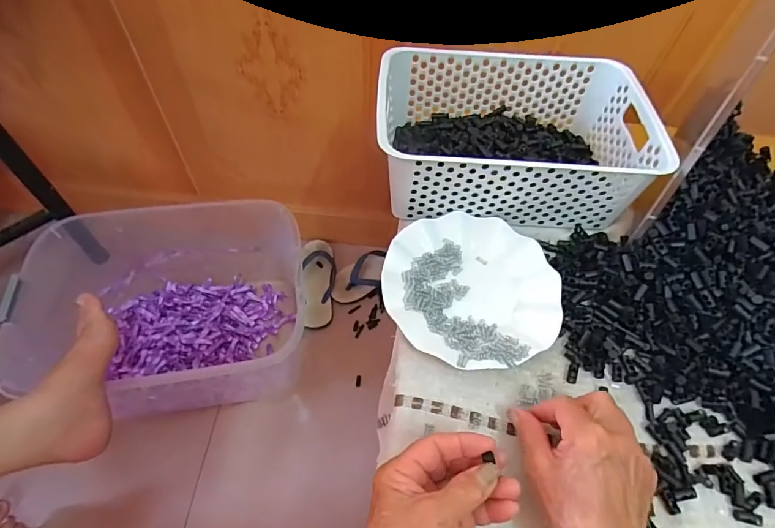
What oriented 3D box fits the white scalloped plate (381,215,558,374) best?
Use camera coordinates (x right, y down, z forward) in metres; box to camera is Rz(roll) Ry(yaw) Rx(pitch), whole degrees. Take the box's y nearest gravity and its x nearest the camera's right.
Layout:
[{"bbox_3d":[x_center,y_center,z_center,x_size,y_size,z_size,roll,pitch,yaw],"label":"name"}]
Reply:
[{"bbox_3d":[0.088,0.023,0.455,0.177,0.022,0.181,2,56,-3],"label":"white scalloped plate"}]

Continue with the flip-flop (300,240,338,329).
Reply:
[{"bbox_3d":[-0.167,0.041,1.015,0.086,0.023,0.234,9,57,-19],"label":"flip-flop"}]

